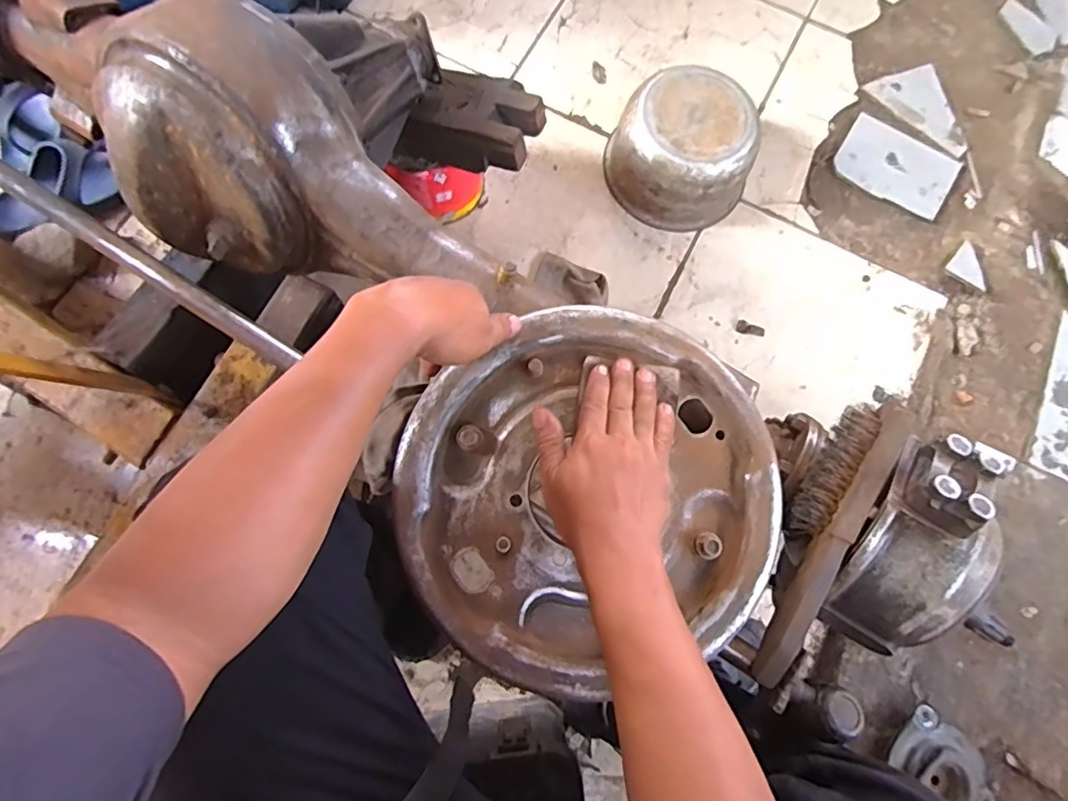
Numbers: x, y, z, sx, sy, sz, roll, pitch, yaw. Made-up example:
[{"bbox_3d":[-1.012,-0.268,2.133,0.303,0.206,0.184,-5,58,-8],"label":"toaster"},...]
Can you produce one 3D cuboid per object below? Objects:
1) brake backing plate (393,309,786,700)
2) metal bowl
[{"bbox_3d":[0.044,0.071,0.454,0.294,0.029,0.270,0,77,-1],"label":"brake backing plate"},{"bbox_3d":[0.232,-0.384,0.883,0.195,0.124,0.194,0,77,-1],"label":"metal bowl"}]

